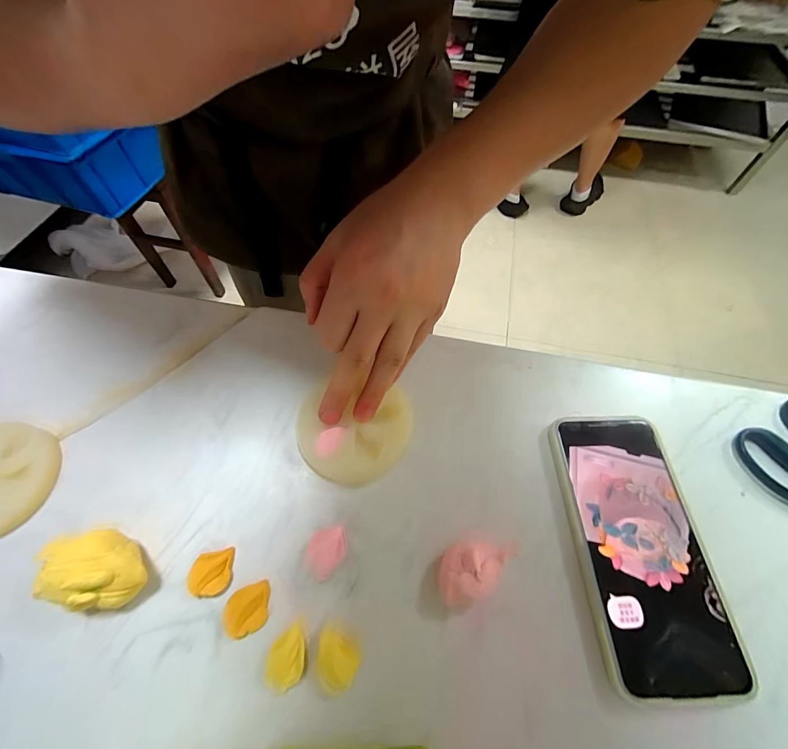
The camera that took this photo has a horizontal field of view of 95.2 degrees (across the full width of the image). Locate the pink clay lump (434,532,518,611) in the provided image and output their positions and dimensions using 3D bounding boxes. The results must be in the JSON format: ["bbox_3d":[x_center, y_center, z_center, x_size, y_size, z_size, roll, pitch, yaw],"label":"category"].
[{"bbox_3d":[0.046,0.117,0.219,0.031,0.022,0.048,37,67,18],"label":"pink clay lump"}]

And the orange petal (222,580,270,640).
[{"bbox_3d":[-0.088,0.140,0.215,0.024,0.005,0.027,-5,61,-3],"label":"orange petal"}]

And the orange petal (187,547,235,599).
[{"bbox_3d":[-0.114,0.123,0.223,0.024,0.006,0.025,-5,61,-3],"label":"orange petal"}]

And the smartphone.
[{"bbox_3d":[0.156,0.104,0.234,0.076,0.012,0.162,0,61,0],"label":"smartphone"}]

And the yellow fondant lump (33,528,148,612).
[{"bbox_3d":[-0.173,0.115,0.212,0.053,0.033,0.040,-7,61,-4],"label":"yellow fondant lump"}]

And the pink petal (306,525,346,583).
[{"bbox_3d":[-0.043,0.114,0.229,0.025,0.004,0.029,-6,61,-3],"label":"pink petal"}]

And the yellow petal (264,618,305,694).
[{"bbox_3d":[-0.061,0.159,0.204,0.021,0.004,0.031,-2,61,-1],"label":"yellow petal"}]

